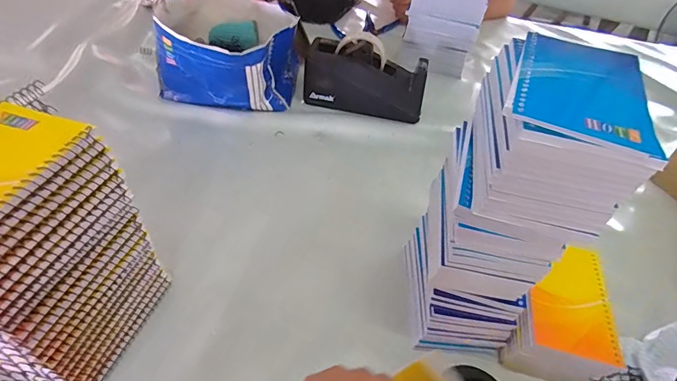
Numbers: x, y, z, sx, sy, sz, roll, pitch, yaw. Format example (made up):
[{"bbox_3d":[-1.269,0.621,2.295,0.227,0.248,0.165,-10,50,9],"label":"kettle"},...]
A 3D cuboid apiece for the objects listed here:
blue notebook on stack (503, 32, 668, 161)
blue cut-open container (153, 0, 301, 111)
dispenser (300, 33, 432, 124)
[{"bbox_3d":[0.161,-0.070,0.273,0.085,0.009,0.112,20,47,12],"label":"blue notebook on stack"},{"bbox_3d":[-0.177,-0.232,0.683,0.215,0.126,0.230,-2,46,-9],"label":"blue cut-open container"},{"bbox_3d":[0.046,-0.187,0.682,0.195,0.101,0.067,11,46,4],"label":"dispenser"}]

